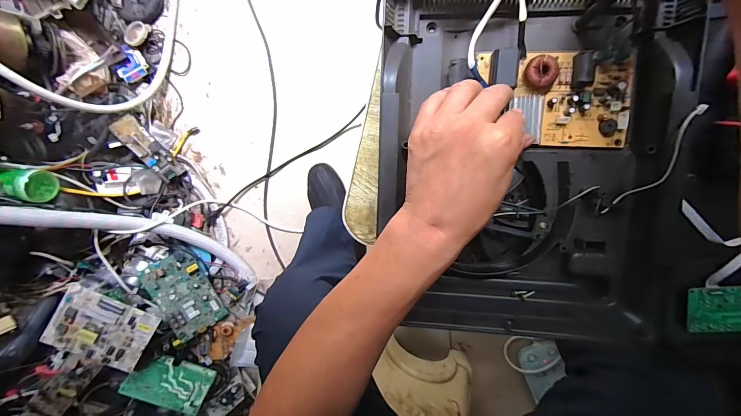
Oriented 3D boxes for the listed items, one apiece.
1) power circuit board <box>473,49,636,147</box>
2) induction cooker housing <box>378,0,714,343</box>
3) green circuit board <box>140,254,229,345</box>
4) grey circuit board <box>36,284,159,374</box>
[{"bbox_3d":[0.178,-0.106,0.315,0.139,0.023,0.088,2,99,5],"label":"power circuit board"},{"bbox_3d":[0.148,-0.051,0.321,0.273,0.058,0.355,3,99,5],"label":"induction cooker housing"},{"bbox_3d":[-0.475,0.222,0.835,0.021,0.128,0.208,-20,97,53],"label":"green circuit board"},{"bbox_3d":[-0.602,0.276,0.728,0.194,0.019,0.152,31,93,-14],"label":"grey circuit board"}]

